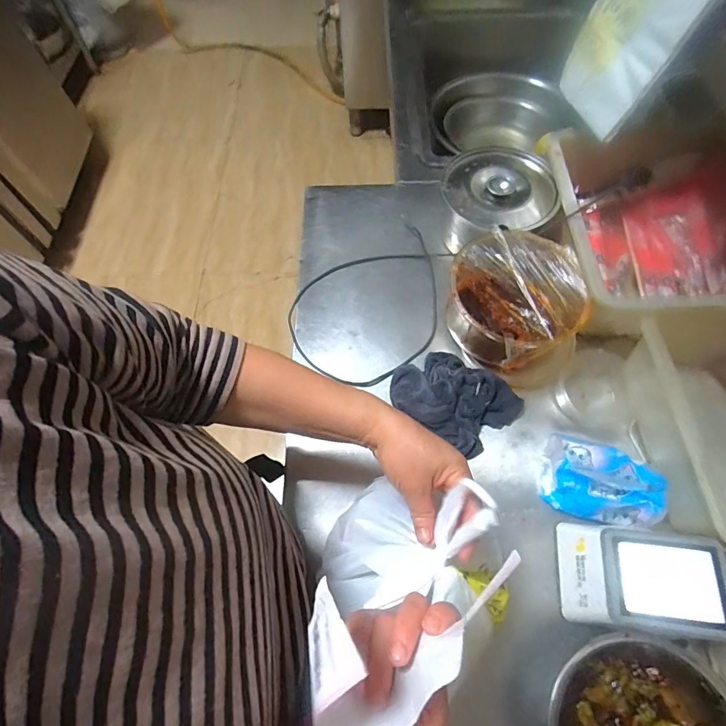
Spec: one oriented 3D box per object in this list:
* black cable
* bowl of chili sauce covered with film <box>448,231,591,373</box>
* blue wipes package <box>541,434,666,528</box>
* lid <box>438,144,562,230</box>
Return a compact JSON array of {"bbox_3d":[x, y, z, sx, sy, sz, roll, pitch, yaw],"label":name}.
[{"bbox_3d":[0.031,-0.090,0.640,0.289,0.009,0.203,-34,67,-15],"label":"black cable"},{"bbox_3d":[0.204,-0.081,0.579,0.168,0.104,0.164,0,64,1],"label":"bowl of chili sauce covered with film"},{"bbox_3d":[0.283,0.138,0.496,0.123,0.059,0.093,17,66,9],"label":"blue wipes package"},{"bbox_3d":[0.203,-0.259,0.622,0.155,0.049,0.167,0,64,1],"label":"lid"}]

